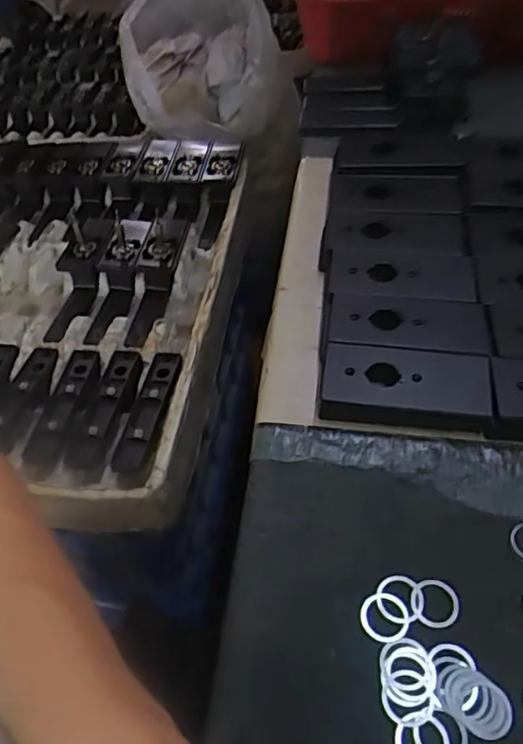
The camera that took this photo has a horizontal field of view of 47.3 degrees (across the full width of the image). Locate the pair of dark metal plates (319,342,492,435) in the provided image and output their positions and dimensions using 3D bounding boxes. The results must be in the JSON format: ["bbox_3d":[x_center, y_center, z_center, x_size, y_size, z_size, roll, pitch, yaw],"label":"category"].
[{"bbox_3d":[0.093,0.011,0.392,0.103,0.028,0.046,5,53,11],"label":"pair of dark metal plates"}]

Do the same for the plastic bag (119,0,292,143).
[{"bbox_3d":[-0.100,-0.572,1.103,0.284,0.240,0.290,-4,52,3],"label":"plastic bag"}]

